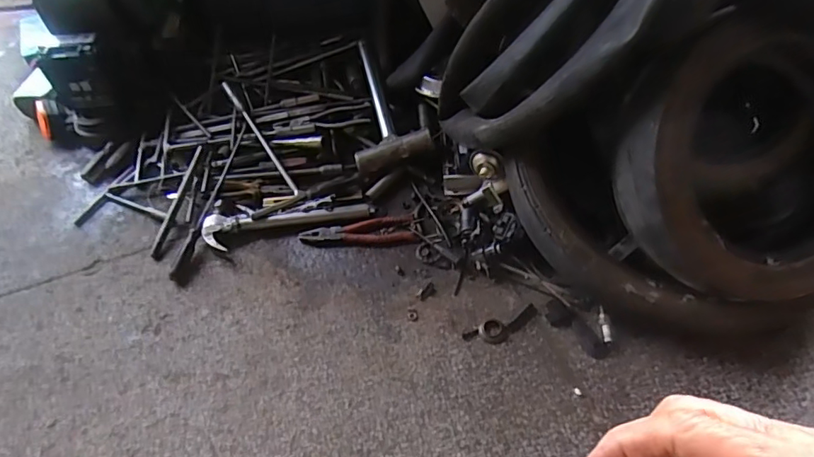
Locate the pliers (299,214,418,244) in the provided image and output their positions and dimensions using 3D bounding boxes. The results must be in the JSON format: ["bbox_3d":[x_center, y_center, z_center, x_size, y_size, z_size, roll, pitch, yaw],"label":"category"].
[{"bbox_3d":[-0.081,0.005,0.888,0.195,0.011,0.056,-3,51,0],"label":"pliers"}]

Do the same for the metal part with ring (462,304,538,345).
[{"bbox_3d":[0.142,0.144,0.762,0.119,0.014,0.034,-20,53,-13],"label":"metal part with ring"}]

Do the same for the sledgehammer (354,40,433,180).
[{"bbox_3d":[-0.057,-0.246,1.029,0.138,0.079,0.319,-12,50,-6],"label":"sledgehammer"}]

